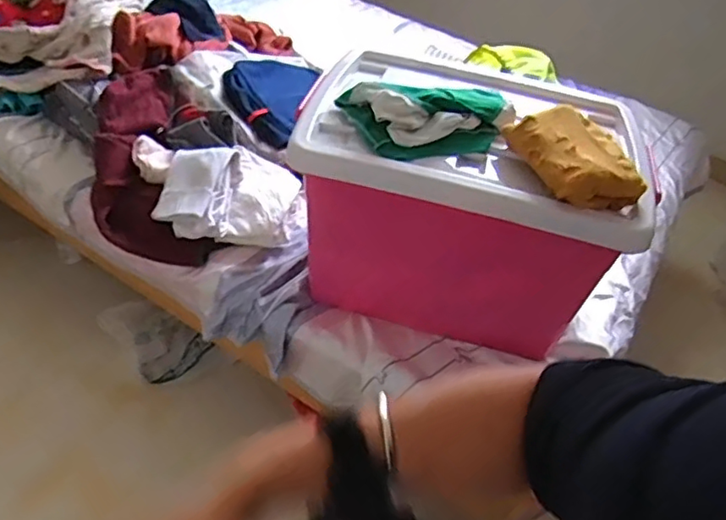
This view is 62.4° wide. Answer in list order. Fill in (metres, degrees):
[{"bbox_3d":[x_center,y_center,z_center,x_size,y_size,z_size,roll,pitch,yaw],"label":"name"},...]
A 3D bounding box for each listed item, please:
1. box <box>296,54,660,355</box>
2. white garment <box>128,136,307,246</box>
[{"bbox_3d":[0.191,-0.139,1.123,0.547,0.401,0.422,13,44,5],"label":"box"},{"bbox_3d":[-0.291,-0.140,1.254,0.336,0.153,0.226,-2,45,-10],"label":"white garment"}]

